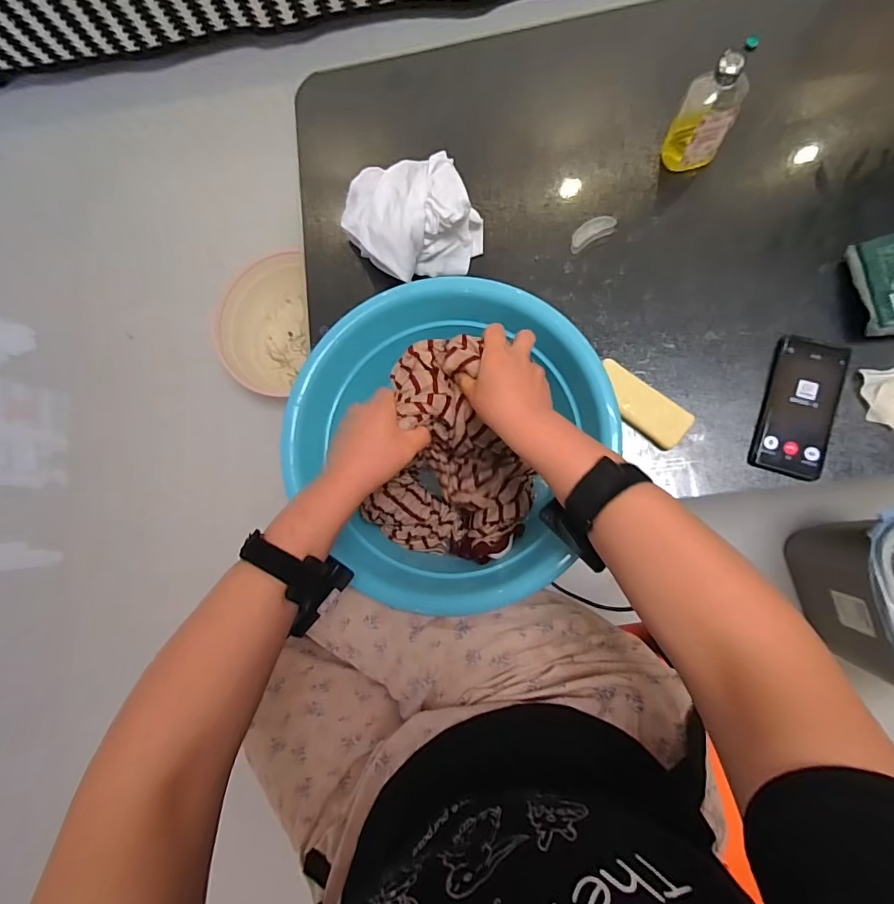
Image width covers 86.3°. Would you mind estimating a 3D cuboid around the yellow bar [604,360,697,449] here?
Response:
[{"bbox_3d":[0.238,-0.058,0.588,0.124,0.023,0.048,39,89,10],"label":"yellow bar"}]

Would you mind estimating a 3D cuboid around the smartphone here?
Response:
[{"bbox_3d":[0.422,-0.054,0.571,0.080,0.013,0.165,17,85,8],"label":"smartphone"}]

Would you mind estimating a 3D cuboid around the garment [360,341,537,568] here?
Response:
[{"bbox_3d":[0.016,0.009,0.519,0.168,0.135,0.218,18,85,9],"label":"garment"}]

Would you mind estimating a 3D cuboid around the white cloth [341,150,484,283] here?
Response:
[{"bbox_3d":[-0.041,-0.296,0.616,0.160,0.104,0.133,-22,81,3],"label":"white cloth"}]

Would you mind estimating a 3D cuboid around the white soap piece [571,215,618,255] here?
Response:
[{"bbox_3d":[0.190,-0.288,0.625,0.061,0.018,0.027,-24,81,3],"label":"white soap piece"}]

